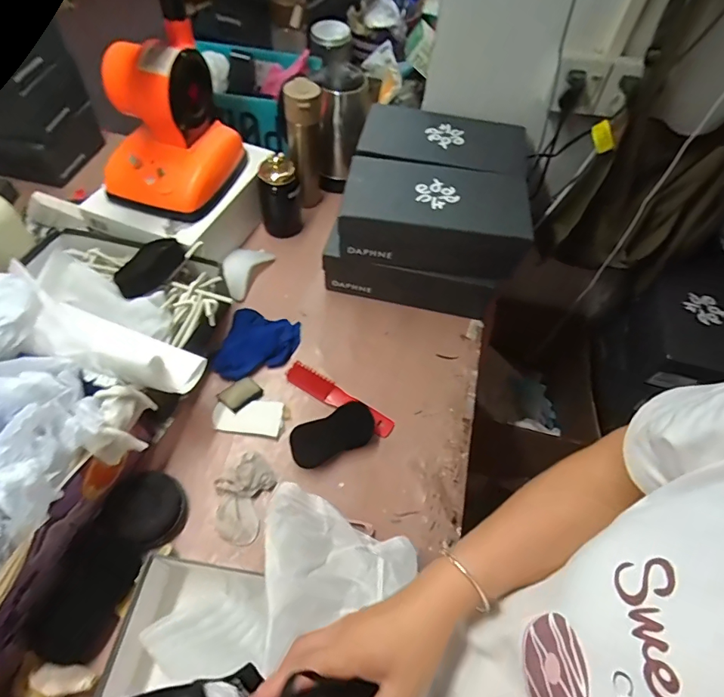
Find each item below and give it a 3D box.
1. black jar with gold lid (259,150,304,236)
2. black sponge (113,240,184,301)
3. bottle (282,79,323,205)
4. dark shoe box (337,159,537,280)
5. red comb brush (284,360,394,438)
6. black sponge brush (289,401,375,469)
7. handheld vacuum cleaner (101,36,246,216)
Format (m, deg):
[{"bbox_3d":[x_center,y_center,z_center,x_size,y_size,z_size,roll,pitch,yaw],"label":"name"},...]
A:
[{"bbox_3d":[-0.160,-0.304,0.872,0.078,0.161,0.082,-3,57,-6],"label":"black jar with gold lid"},{"bbox_3d":[-0.314,-0.130,0.668,0.036,0.042,0.119,31,60,15],"label":"black sponge"},{"bbox_3d":[-0.112,-0.394,0.878,0.064,0.242,0.068,4,57,-2],"label":"bottle"},{"bbox_3d":[0.120,-0.222,0.745,0.293,0.092,0.163,10,57,2],"label":"dark shoe box"},{"bbox_3d":[-0.035,0.078,0.709,0.189,0.015,0.039,29,59,14],"label":"red comb brush"},{"bbox_3d":[-0.044,0.126,0.659,0.126,0.034,0.058,-21,61,-17],"label":"black sponge brush"},{"bbox_3d":[-0.320,-0.362,0.727,0.168,0.193,0.202,17,57,7],"label":"handheld vacuum cleaner"}]

